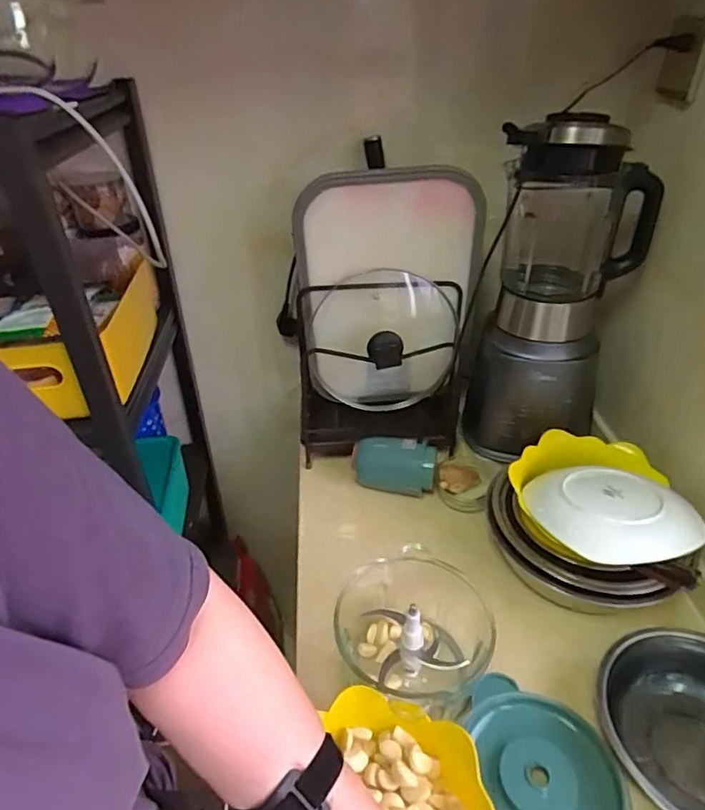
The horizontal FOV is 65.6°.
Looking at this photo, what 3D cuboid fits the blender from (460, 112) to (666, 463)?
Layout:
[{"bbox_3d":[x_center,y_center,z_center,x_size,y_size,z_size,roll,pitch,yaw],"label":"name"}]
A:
[{"bbox_3d":[0.291,-0.149,0.799,0.196,0.476,0.158,15,39,21],"label":"blender"}]

